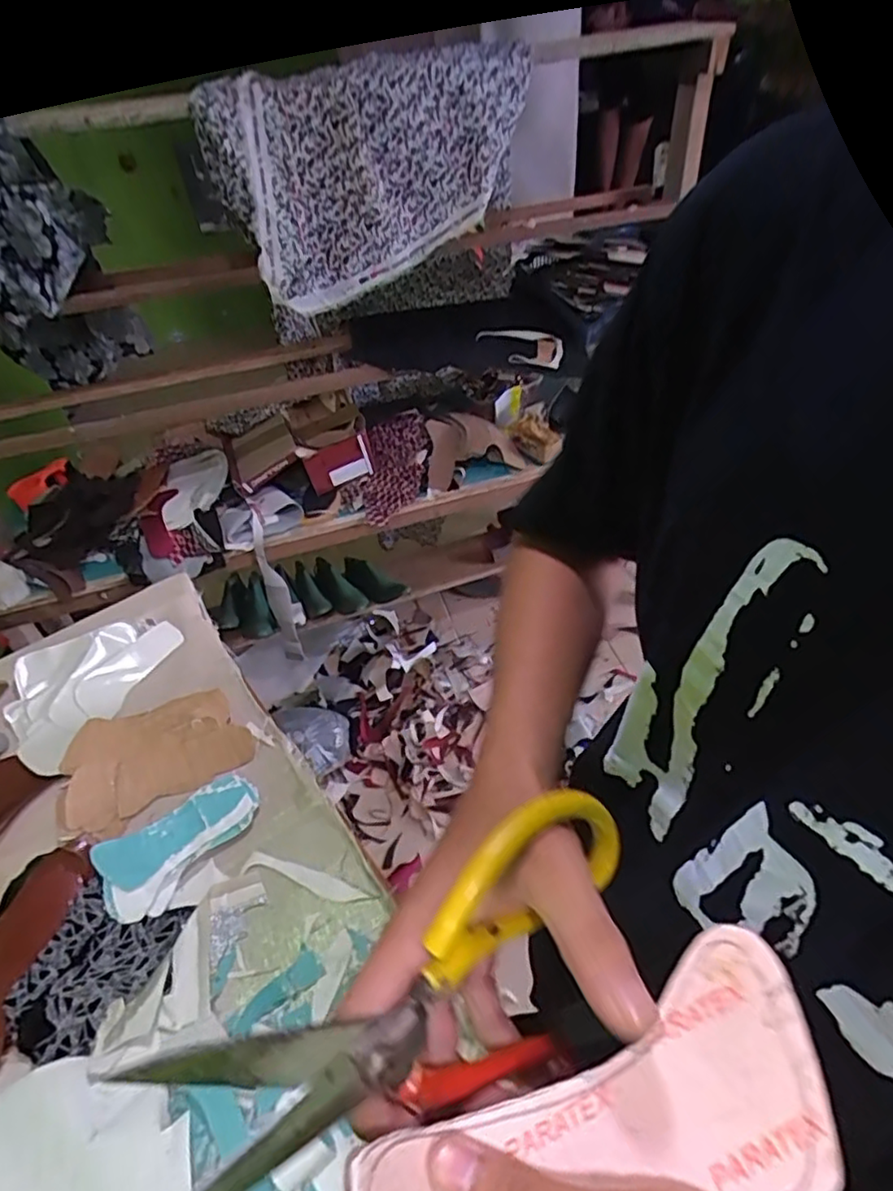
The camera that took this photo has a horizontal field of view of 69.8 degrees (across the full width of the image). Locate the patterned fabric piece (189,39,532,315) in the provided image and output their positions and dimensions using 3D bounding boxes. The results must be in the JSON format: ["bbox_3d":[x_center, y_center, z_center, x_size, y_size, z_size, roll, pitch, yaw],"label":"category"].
[{"bbox_3d":[-0.106,-0.672,1.042,0.536,0.301,0.103,-28,48,-19],"label":"patterned fabric piece"}]

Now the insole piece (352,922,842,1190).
[{"bbox_3d":[0.050,0.166,0.192,0.141,0.036,0.064,-19,46,-14],"label":"insole piece"}]

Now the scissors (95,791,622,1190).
[{"bbox_3d":[-0.004,0.149,0.231,0.197,0.103,0.051,-13,41,-35],"label":"scissors"}]

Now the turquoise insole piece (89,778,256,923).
[{"bbox_3d":[-0.293,0.272,0.712,0.173,0.028,0.090,-33,50,-23],"label":"turquoise insole piece"}]

